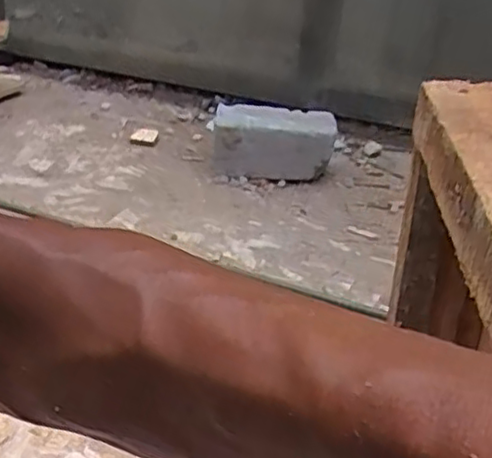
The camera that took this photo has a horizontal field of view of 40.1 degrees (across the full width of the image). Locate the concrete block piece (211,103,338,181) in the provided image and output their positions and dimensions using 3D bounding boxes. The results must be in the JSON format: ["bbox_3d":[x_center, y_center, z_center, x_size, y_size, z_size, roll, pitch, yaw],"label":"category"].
[{"bbox_3d":[0.052,-0.152,1.228,0.223,0.114,0.126,8,31,8],"label":"concrete block piece"}]

